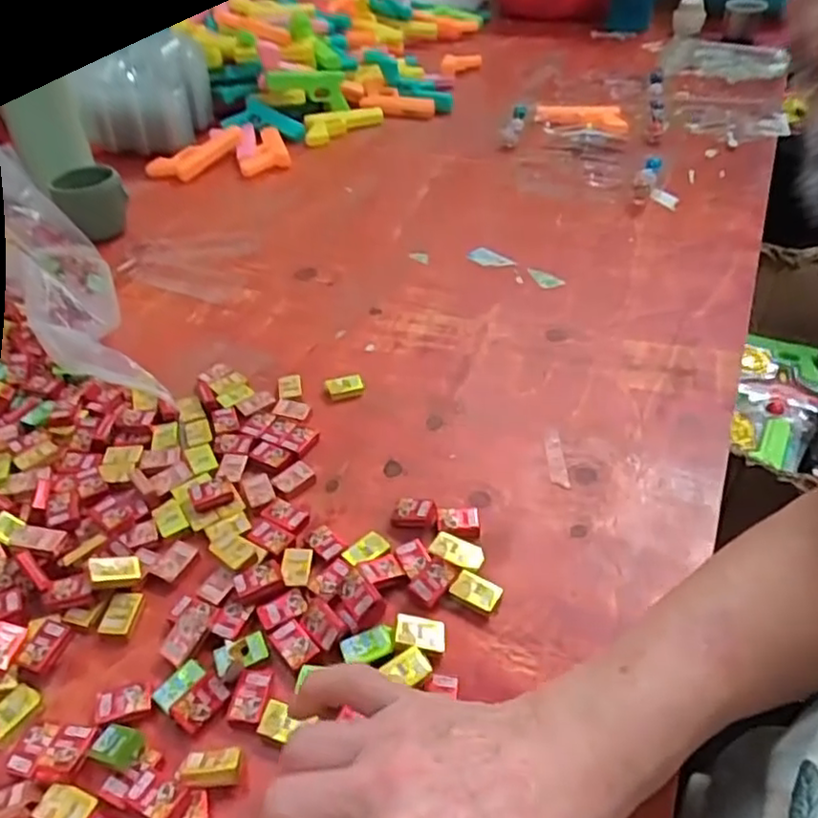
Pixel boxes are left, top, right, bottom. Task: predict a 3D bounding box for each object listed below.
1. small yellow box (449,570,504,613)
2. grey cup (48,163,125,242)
[{"bbox_3d":[0.037,0.099,0.371,0.025,0.006,0.016,22,46,25],"label":"small yellow box"},{"bbox_3d":[-0.330,-0.215,0.706,0.066,0.056,0.058,-17,43,-18],"label":"grey cup"}]

